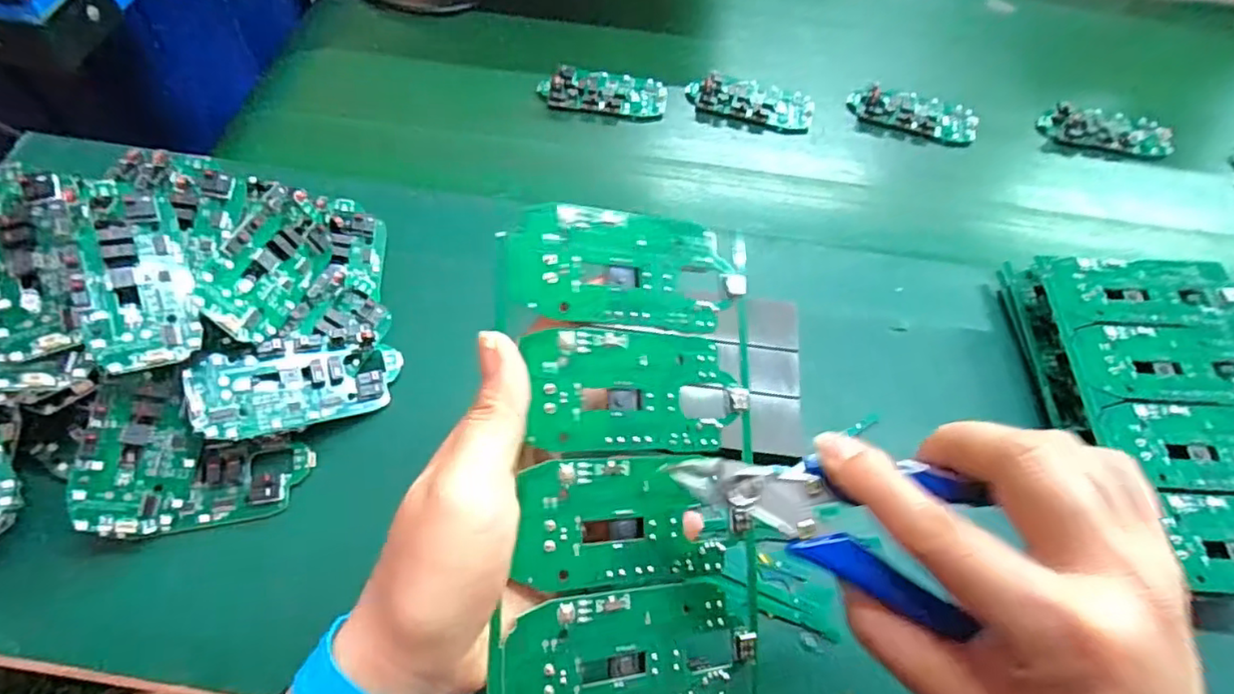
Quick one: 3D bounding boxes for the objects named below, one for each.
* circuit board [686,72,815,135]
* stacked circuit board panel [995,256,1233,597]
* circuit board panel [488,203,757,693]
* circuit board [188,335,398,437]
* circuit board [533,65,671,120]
[{"bbox_3d":[0.105,-0.194,0.493,0.097,0.009,0.042,13,60,7],"label":"circuit board"},{"bbox_3d":[0.309,0.036,0.352,0.119,0.037,0.202,-1,60,-2],"label":"stacked circuit board panel"},{"bbox_3d":[0.006,0.041,0.240,0.103,0.004,0.186,3,82,-24],"label":"circuit board panel"},{"bbox_3d":[-0.161,0.018,0.322,0.096,0.009,0.044,-12,79,-34],"label":"circuit board"},{"bbox_3d":[-0.010,-0.200,0.487,0.097,0.016,0.045,4,60,1],"label":"circuit board"}]

